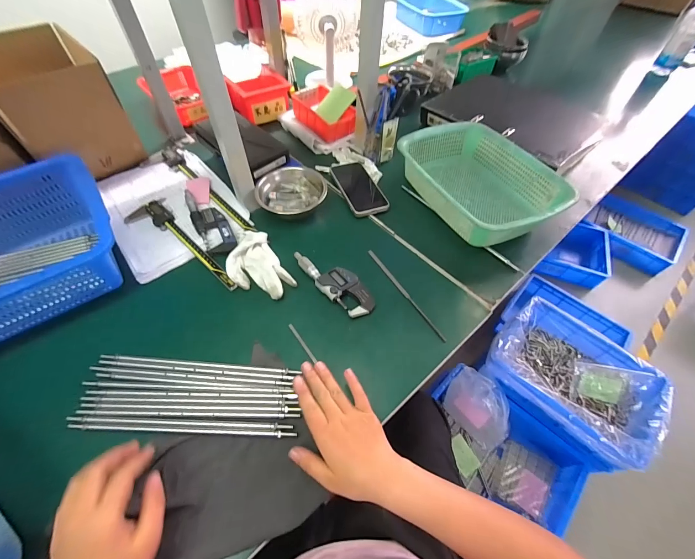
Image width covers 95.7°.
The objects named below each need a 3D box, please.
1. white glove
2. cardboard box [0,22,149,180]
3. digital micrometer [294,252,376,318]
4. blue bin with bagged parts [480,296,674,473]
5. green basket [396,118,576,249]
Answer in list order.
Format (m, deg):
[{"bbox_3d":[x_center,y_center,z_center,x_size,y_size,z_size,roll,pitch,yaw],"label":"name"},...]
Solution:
[{"bbox_3d":[-0.155,-0.026,0.526,0.083,0.020,0.157,-27,60,-17],"label":"white glove"},{"bbox_3d":[-0.579,-0.352,0.640,0.175,0.185,0.249,-37,64,-22],"label":"cardboard box"},{"bbox_3d":[-0.024,0.000,0.507,0.160,0.019,0.055,38,64,22],"label":"digital micrometer"},{"bbox_3d":[0.633,0.280,0.906,0.328,0.138,0.404,-38,63,-24],"label":"blue bin with bagged parts"},{"bbox_3d":[0.243,-0.187,0.604,0.213,0.081,0.293,-24,59,-15],"label":"green basket"}]

